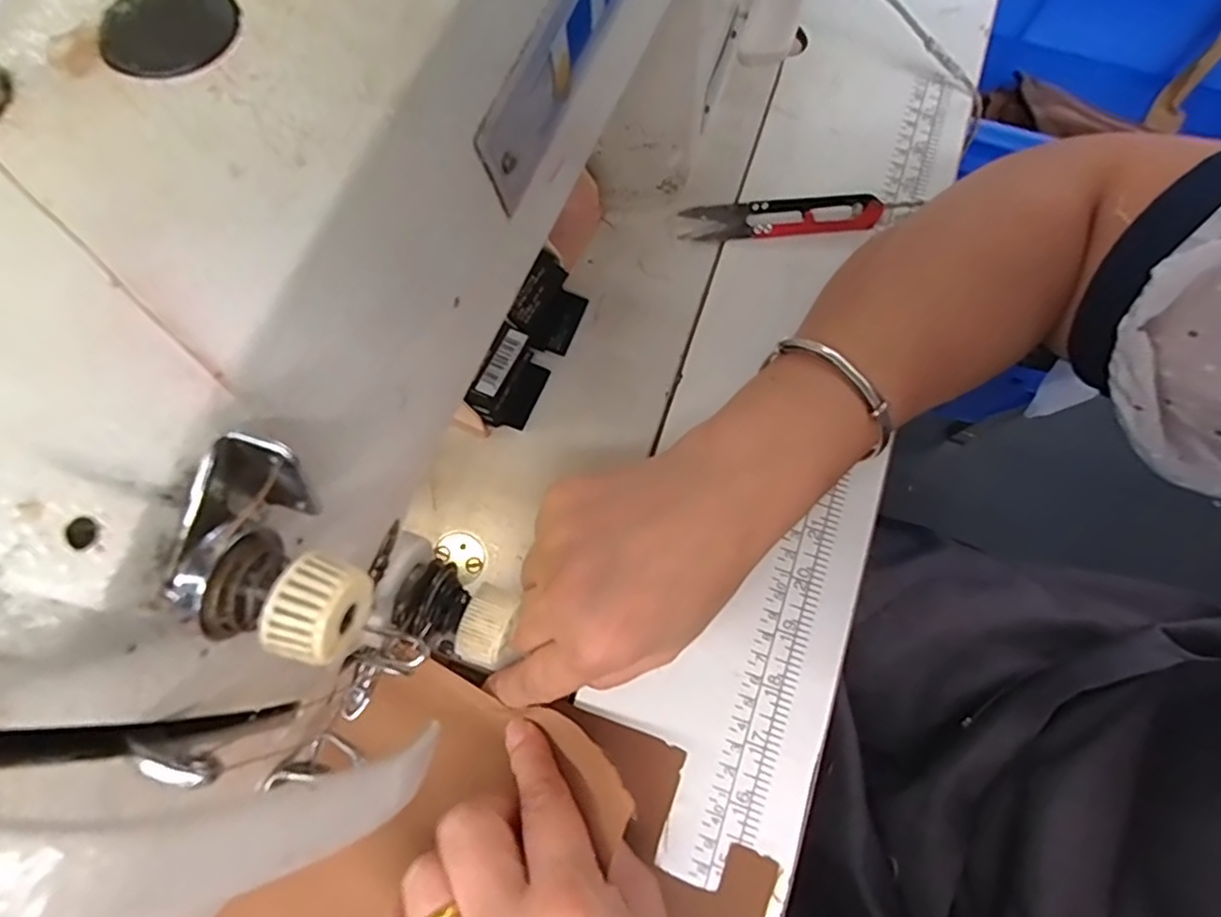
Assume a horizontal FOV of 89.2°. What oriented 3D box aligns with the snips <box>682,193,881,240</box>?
[{"bbox_3d":[0.093,-0.133,0.337,0.104,0.009,0.023,-3,75,0],"label":"snips"}]

